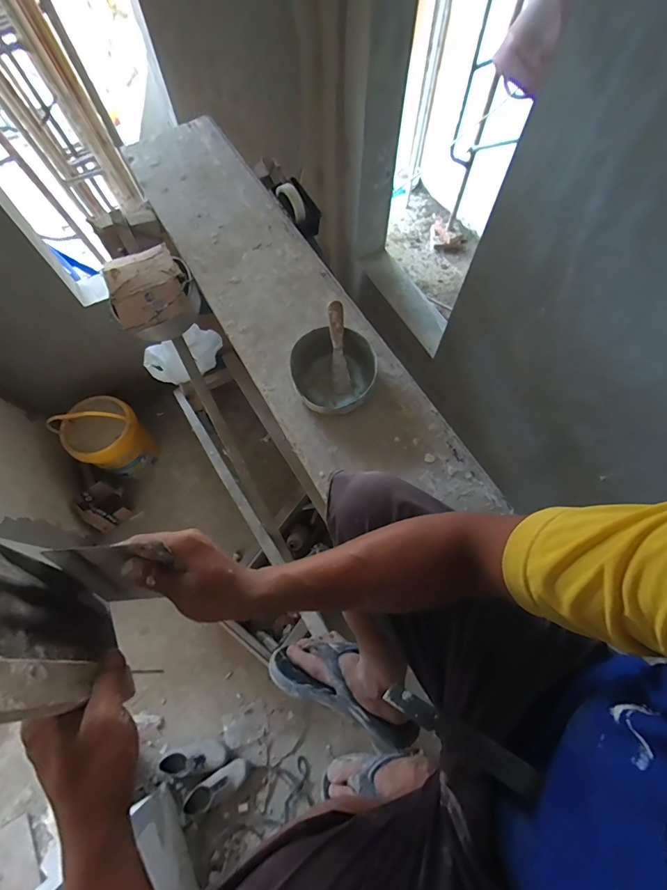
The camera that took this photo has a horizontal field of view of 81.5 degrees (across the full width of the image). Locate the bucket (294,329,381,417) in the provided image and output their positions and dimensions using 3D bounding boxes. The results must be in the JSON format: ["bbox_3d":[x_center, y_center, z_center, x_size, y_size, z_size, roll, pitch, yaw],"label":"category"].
[{"bbox_3d":[0.004,-0.136,0.733,0.160,0.051,0.162,0,66,0],"label":"bucket"}]

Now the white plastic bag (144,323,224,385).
[{"bbox_3d":[-0.443,-0.270,1.158,0.226,0.151,0.081,-40,72,-16],"label":"white plastic bag"}]

